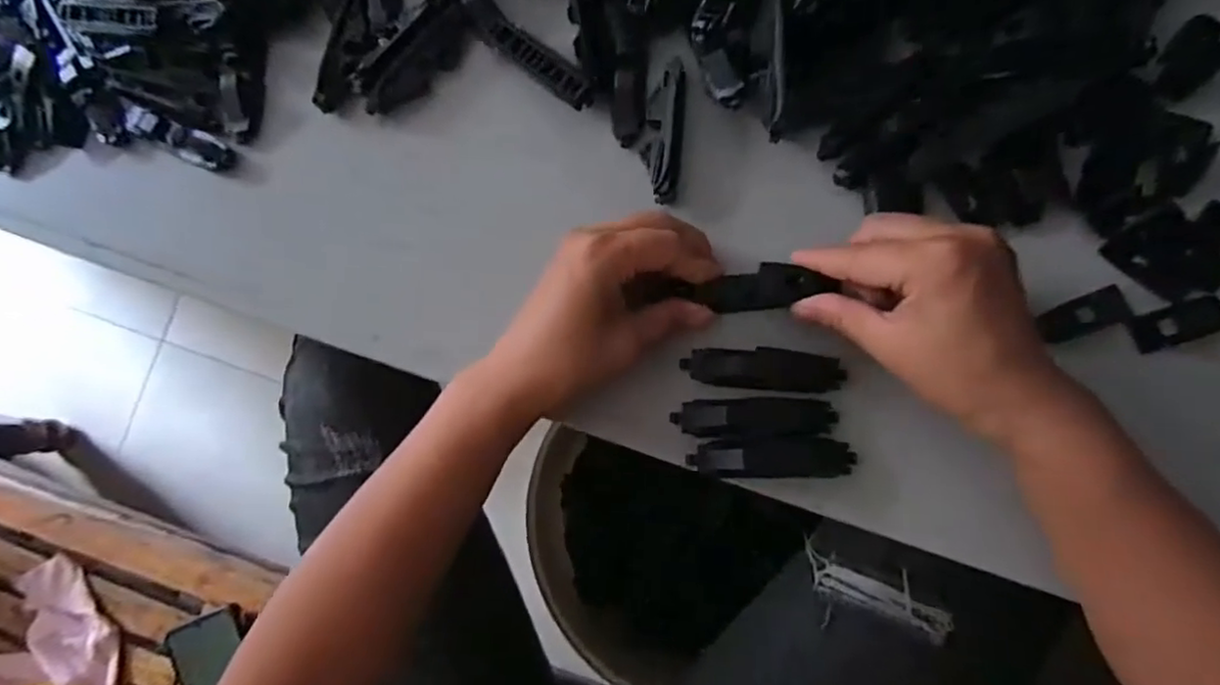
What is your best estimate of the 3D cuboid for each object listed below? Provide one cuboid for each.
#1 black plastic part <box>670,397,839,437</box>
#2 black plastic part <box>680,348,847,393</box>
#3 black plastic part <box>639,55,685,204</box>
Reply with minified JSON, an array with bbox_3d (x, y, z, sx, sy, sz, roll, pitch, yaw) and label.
[{"bbox_3d":[0.075,0.039,0.345,0.081,0.008,0.020,-2,83,7],"label":"black plastic part"},{"bbox_3d":[0.080,0.014,0.348,0.081,0.006,0.021,3,84,8],"label":"black plastic part"},{"bbox_3d":[0.030,-0.118,0.362,0.021,0.013,0.076,8,85,8],"label":"black plastic part"}]

